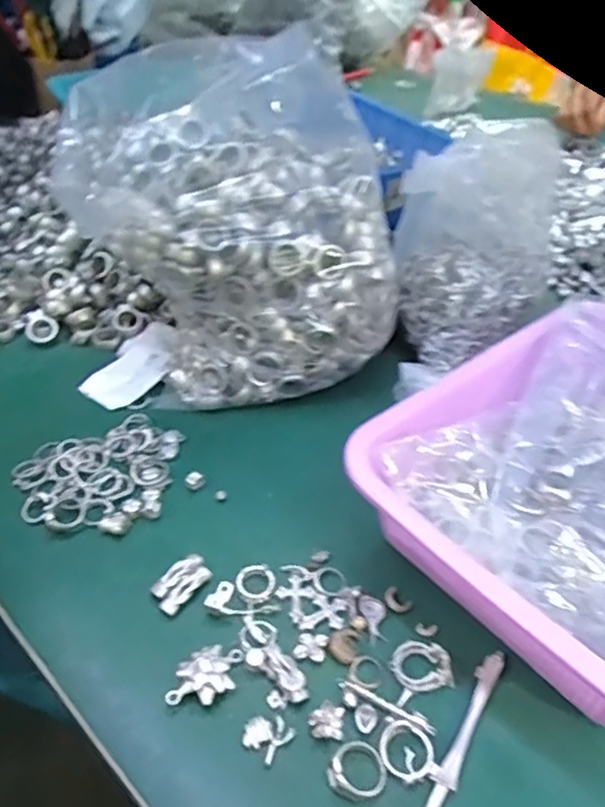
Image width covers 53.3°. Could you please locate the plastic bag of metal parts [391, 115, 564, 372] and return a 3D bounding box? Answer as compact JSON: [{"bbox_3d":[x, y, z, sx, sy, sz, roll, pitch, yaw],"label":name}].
[{"bbox_3d":[0.144,-0.139,0.516,0.142,0.169,0.114,-31,51,-31],"label":"plastic bag of metal parts"}]

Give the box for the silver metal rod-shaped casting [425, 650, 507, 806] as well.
[{"bbox_3d":[0.083,0.167,0.309,0.012,0.005,0.099,24,46,23],"label":"silver metal rod-shaped casting"}]

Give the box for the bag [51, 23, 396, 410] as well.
[{"bbox_3d":[-0.051,-0.139,0.497,0.258,0.234,0.174,-3,42,-6],"label":"bag"}]

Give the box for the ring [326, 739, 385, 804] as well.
[{"bbox_3d":[0.028,0.177,0.292,0.026,0.009,0.027,1,42,-1],"label":"ring"}]

